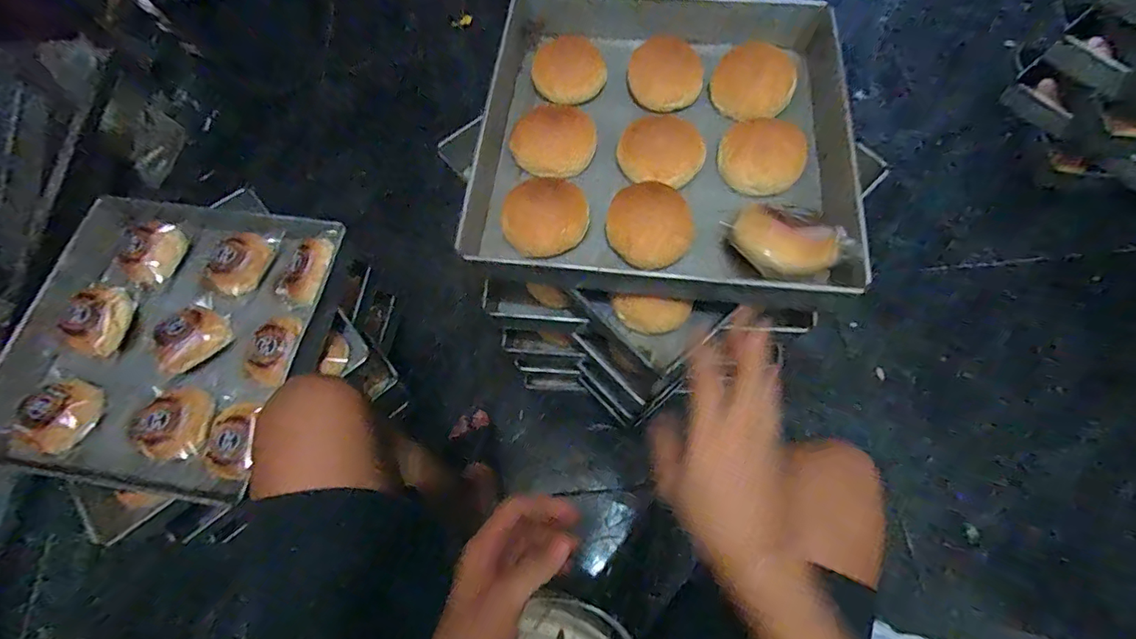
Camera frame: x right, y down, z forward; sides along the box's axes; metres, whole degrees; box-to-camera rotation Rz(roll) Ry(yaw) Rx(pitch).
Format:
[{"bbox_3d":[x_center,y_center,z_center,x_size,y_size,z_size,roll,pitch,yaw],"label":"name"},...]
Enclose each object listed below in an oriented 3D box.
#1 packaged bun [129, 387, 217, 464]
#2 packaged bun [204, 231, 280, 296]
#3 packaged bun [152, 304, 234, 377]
[{"bbox_3d":[-0.526,0.134,0.645,0.089,0.037,0.094,-1,68,2],"label":"packaged bun"},{"bbox_3d":[-0.500,-0.090,0.730,0.069,0.037,0.103,24,71,11],"label":"packaged bun"},{"bbox_3d":[-0.540,0.023,0.688,0.097,0.038,0.073,-30,70,-10],"label":"packaged bun"}]

